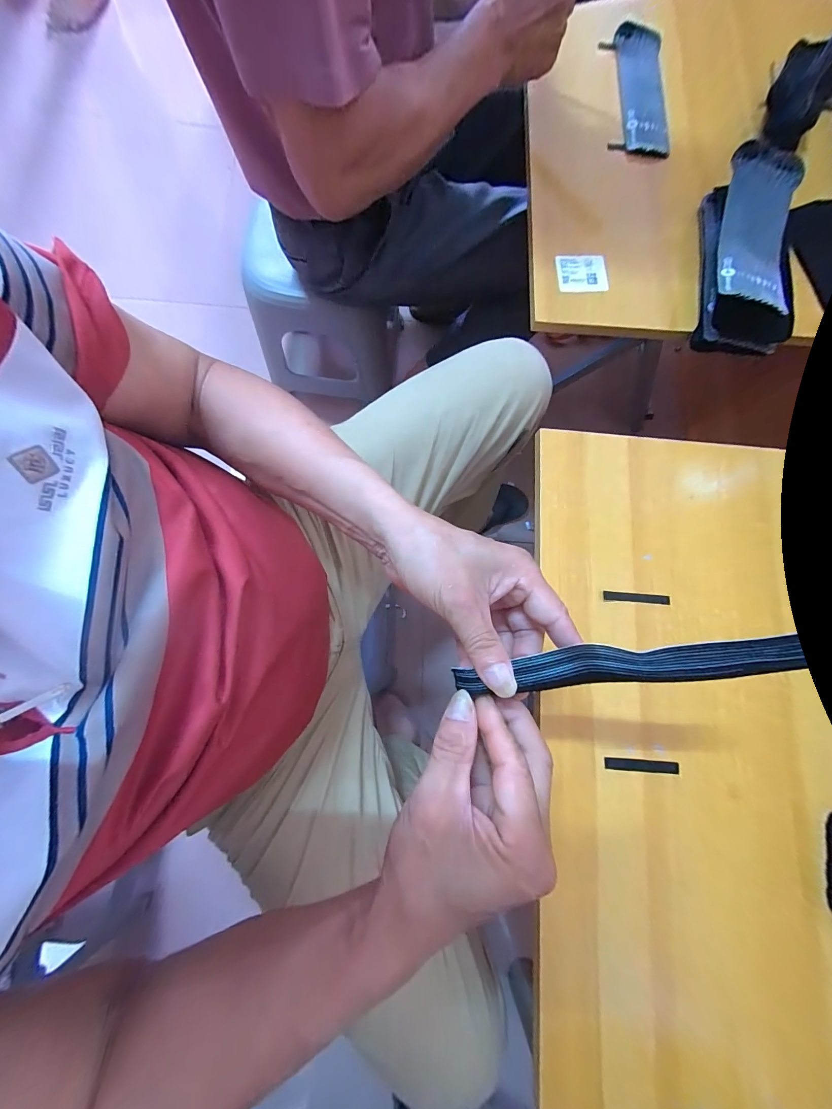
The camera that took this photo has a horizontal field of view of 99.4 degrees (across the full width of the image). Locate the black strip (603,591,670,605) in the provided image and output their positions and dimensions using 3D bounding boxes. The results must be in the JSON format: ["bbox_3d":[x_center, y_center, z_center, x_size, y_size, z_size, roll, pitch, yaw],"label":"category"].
[{"bbox_3d":[0.223,0.044,0.355,0.067,0.004,0.009,5,80,-2],"label":"black strip"}]

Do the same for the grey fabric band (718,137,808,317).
[{"bbox_3d":[0.387,-0.366,0.393,0.077,0.027,0.196,13,80,0],"label":"grey fabric band"}]

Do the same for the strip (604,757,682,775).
[{"bbox_3d":[0.211,0.197,0.329,0.071,0.004,0.011,6,80,-1],"label":"strip"}]

